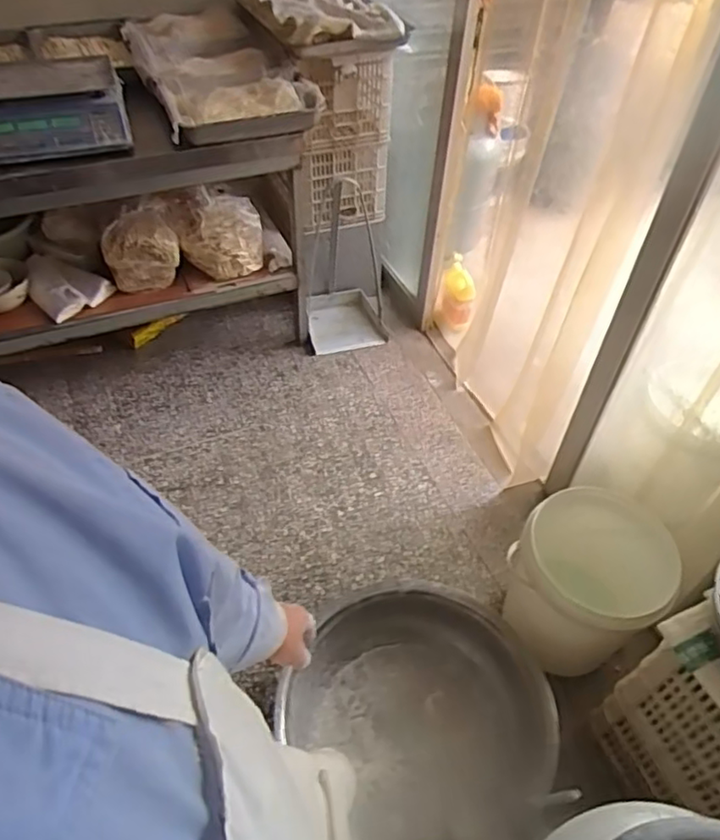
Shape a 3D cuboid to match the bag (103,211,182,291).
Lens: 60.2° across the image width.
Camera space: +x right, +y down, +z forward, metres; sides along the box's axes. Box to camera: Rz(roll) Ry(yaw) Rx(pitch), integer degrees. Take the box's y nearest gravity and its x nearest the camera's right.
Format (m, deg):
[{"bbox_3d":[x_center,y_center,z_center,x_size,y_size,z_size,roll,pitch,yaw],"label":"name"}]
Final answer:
[{"bbox_3d":[-0.603,-0.468,1.735,0.188,0.191,0.131,-7,49,-8],"label":"bag"}]

